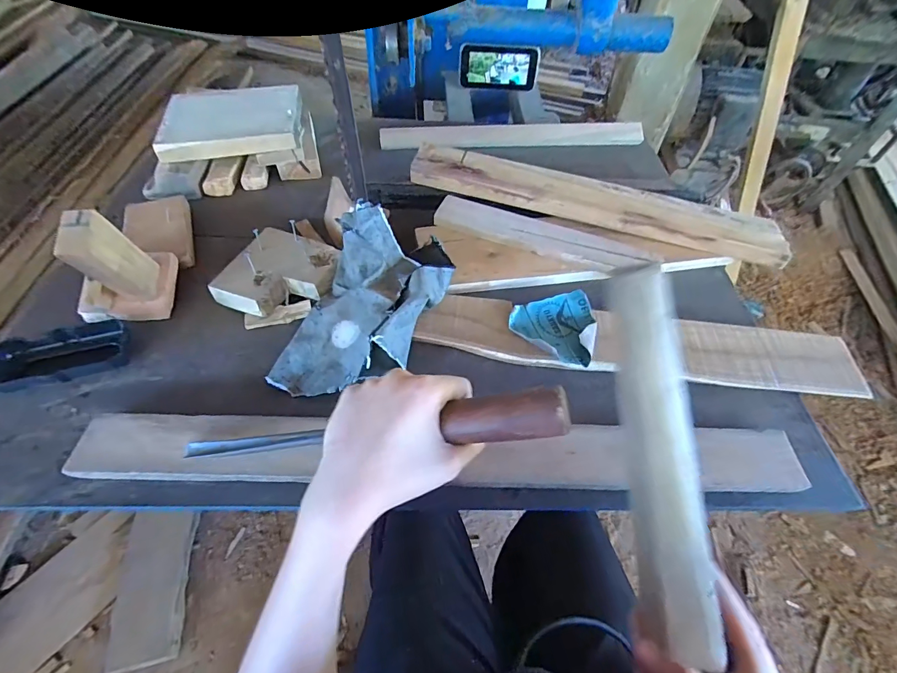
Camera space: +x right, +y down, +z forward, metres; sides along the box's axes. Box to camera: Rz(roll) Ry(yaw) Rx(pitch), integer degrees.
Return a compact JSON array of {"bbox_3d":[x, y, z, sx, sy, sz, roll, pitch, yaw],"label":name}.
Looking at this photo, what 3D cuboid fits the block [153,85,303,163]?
[{"bbox_3d":[-0.293,-0.294,0.559,0.175,0.029,0.143,-10,54,-10],"label":"block"}]

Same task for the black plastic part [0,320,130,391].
[{"bbox_3d":[-0.355,0.016,0.376,0.104,0.020,0.050,-15,55,-14],"label":"black plastic part"}]

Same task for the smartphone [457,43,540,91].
[{"bbox_3d":[0.097,-0.519,0.788,0.150,0.073,0.016,3,53,0],"label":"smartphone"}]

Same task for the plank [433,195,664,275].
[{"bbox_3d":[0.113,-0.121,0.501,0.261,0.020,0.050,19,55,11],"label":"plank"}]

